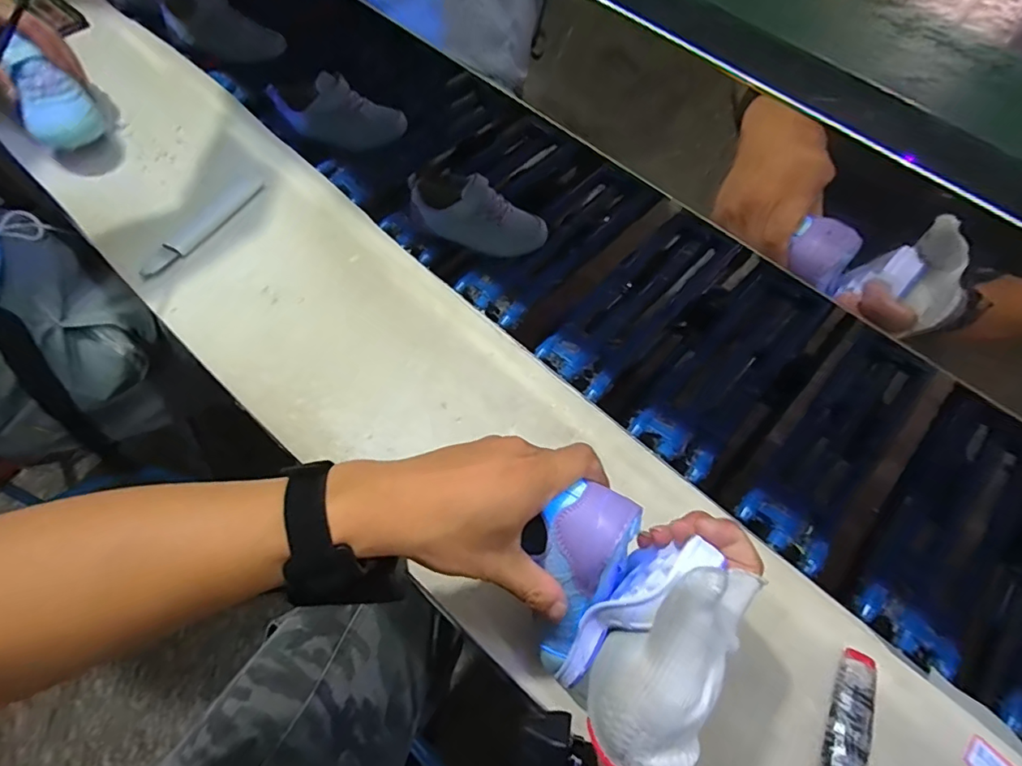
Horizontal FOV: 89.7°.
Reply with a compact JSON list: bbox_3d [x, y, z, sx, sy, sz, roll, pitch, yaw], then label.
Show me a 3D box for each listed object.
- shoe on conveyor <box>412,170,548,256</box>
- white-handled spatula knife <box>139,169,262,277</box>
[{"bbox_3d":[-0.042,-0.209,0.639,0.183,0.067,0.063,18,63,-11],"label":"shoe on conveyor"},{"bbox_3d":[-0.349,-0.183,0.585,0.032,0.009,0.174,28,65,11],"label":"white-handled spatula knife"}]

